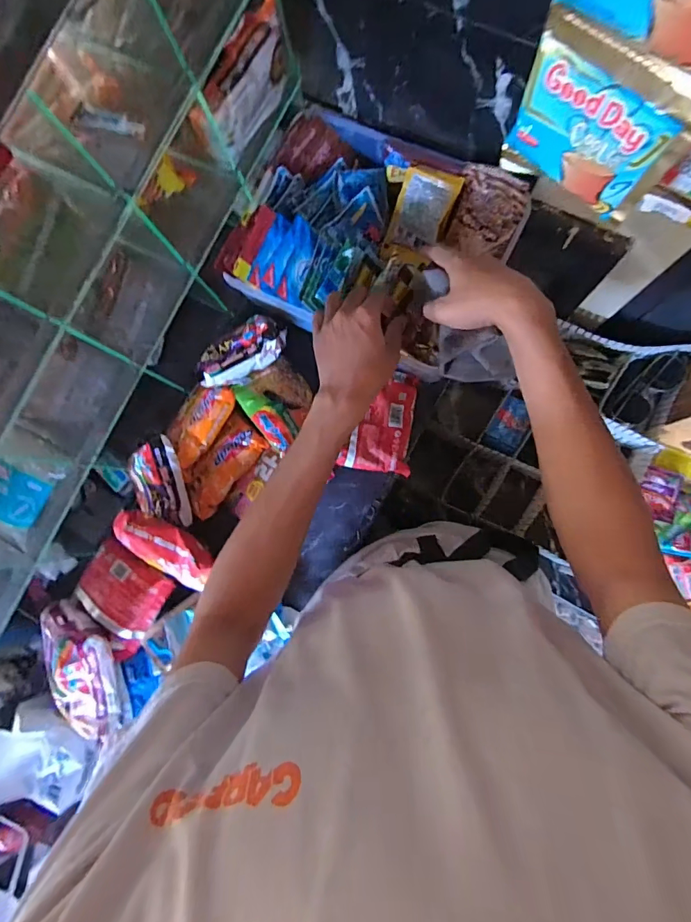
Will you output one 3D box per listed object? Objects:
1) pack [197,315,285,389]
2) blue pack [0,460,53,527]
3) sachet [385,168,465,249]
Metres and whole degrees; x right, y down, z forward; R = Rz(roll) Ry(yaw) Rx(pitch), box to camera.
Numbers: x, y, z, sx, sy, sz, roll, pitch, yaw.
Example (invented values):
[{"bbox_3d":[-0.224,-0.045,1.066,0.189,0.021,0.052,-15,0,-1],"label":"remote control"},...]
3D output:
[{"bbox_3d":[-0.133,-0.139,0.554,0.119,0.034,0.059,-38,82,2],"label":"pack"},{"bbox_3d":[-0.392,0.041,0.504,0.071,0.023,0.064,26,88,8],"label":"blue pack"},{"bbox_3d":[0.101,-0.328,0.569,0.069,0.094,0.019,26,48,5],"label":"sachet"}]

